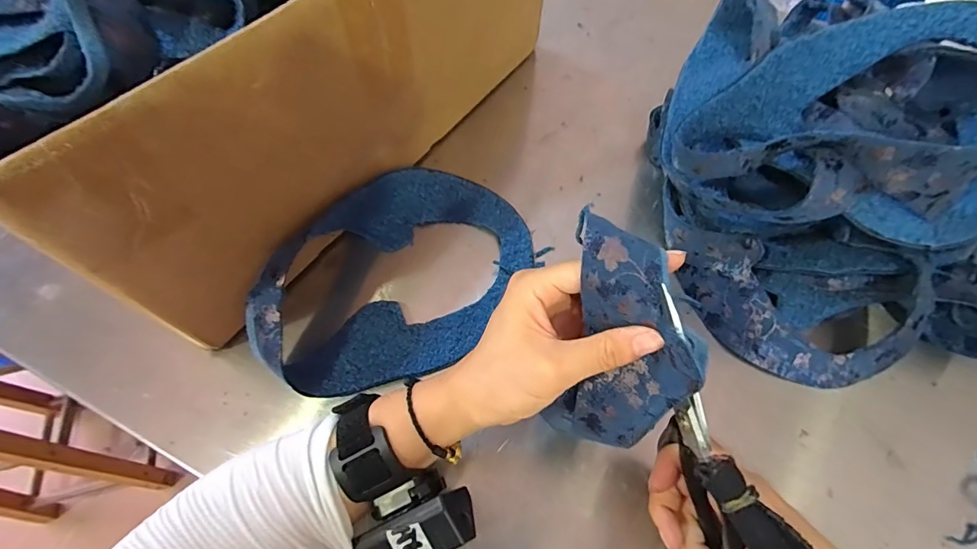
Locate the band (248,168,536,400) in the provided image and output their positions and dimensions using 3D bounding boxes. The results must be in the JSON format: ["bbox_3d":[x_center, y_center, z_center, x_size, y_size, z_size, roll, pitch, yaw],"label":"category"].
[{"bbox_3d":[-0.078,-0.008,0.372,0.151,0.067,0.241,32,65,16],"label":"band"}]

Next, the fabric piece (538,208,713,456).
[{"bbox_3d":[0.072,0.040,0.223,0.064,0.044,0.131,-1,102,-1],"label":"fabric piece"}]

